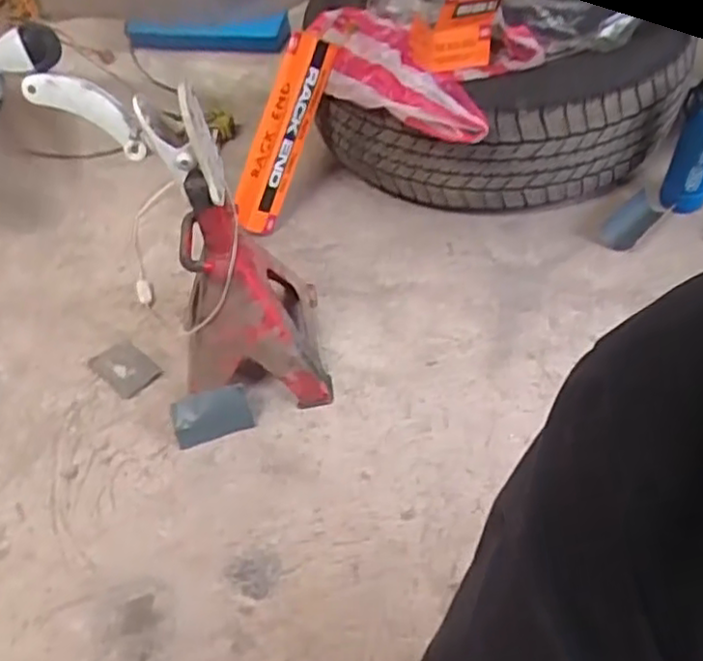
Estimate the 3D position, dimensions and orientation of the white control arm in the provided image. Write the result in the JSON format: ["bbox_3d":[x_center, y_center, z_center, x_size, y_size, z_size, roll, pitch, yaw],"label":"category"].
[{"bbox_3d":[-0.299,-0.254,0.816,0.144,0.062,0.030,28,48,-18],"label":"white control arm"}]

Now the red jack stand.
[{"bbox_3d":[-0.156,-0.051,1.037,0.209,0.306,0.222,-11,50,-6],"label":"red jack stand"}]

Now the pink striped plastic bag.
[{"bbox_3d":[0.115,-0.466,1.224,0.358,0.114,0.225,24,55,22],"label":"pink striped plastic bag"}]

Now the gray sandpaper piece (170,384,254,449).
[{"bbox_3d":[-0.205,0.120,1.034,0.113,0.075,0.018,-17,25,-6],"label":"gray sandpaper piece"}]

